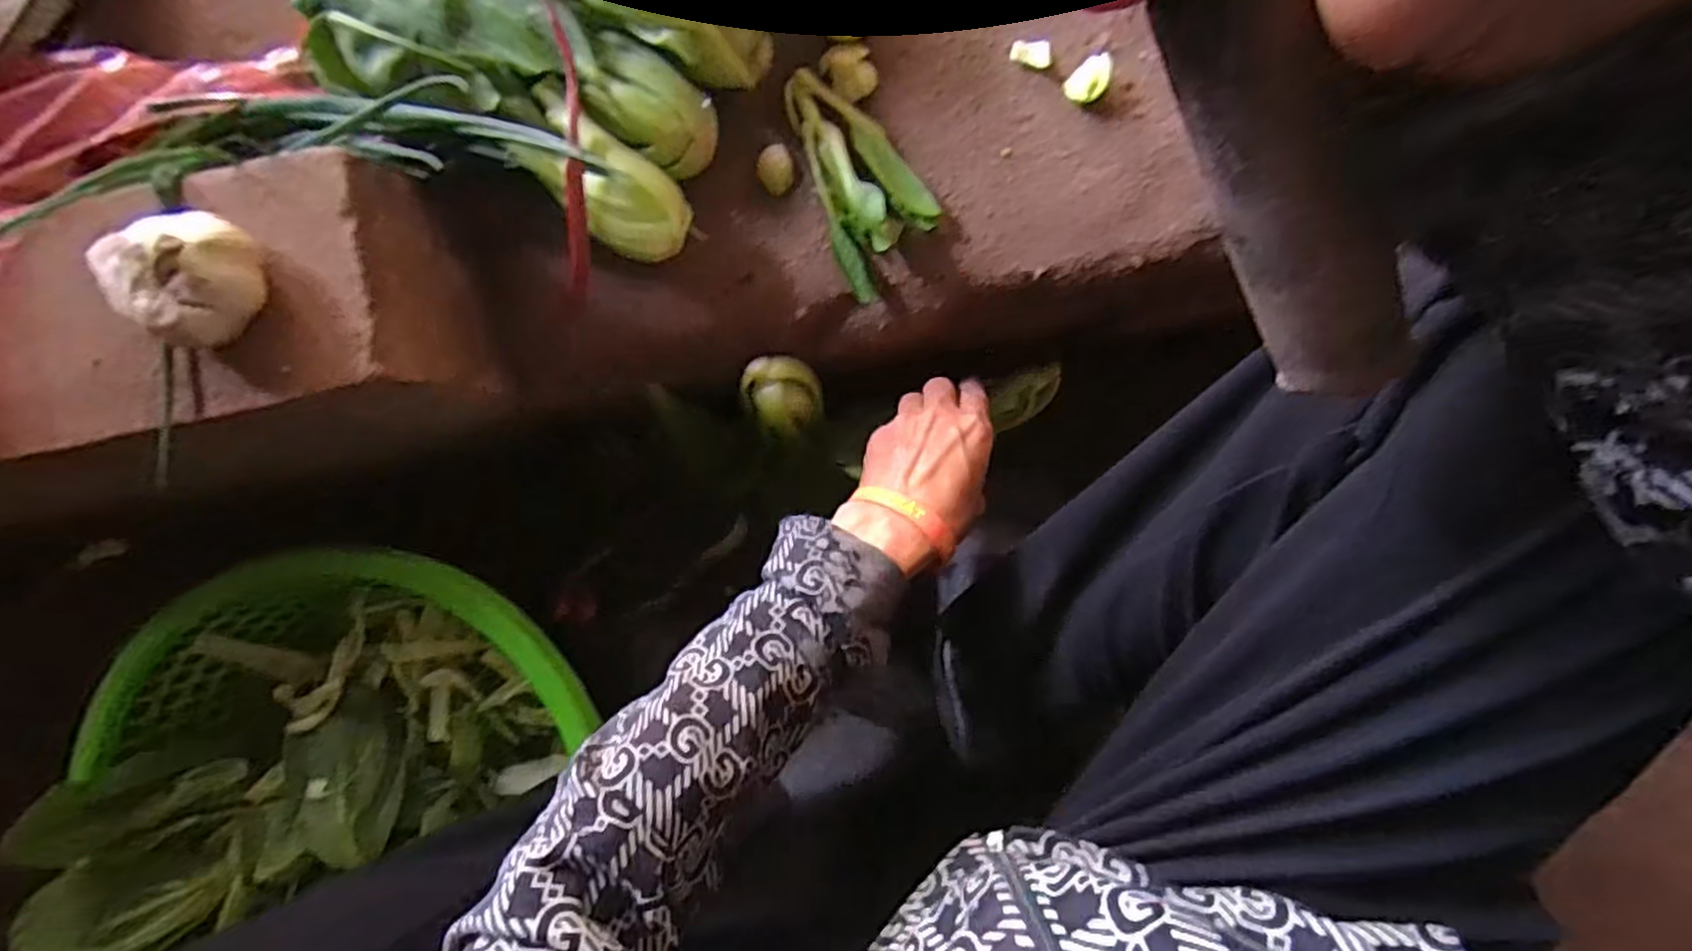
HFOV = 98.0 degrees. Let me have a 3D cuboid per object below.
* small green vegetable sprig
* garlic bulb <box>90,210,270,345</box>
[{"bbox_3d":[0.005,-0.172,0.416,0.060,0.031,0.125,-27,86,8],"label":"small green vegetable sprig"},{"bbox_3d":[-0.294,-0.088,0.328,0.047,0.045,0.056,16,93,9],"label":"garlic bulb"}]

